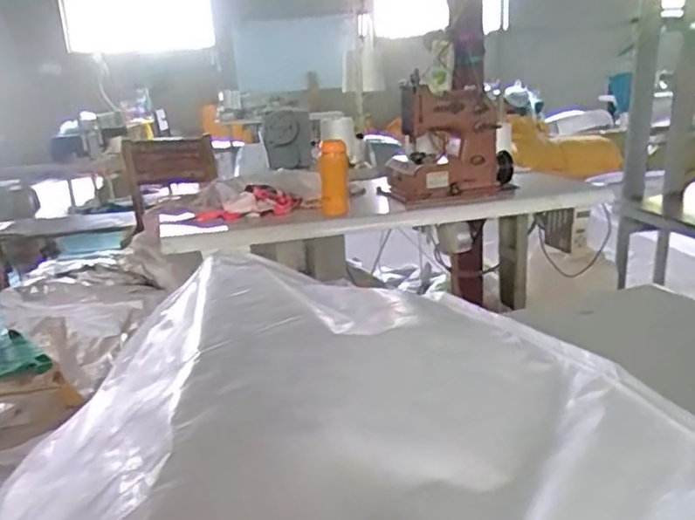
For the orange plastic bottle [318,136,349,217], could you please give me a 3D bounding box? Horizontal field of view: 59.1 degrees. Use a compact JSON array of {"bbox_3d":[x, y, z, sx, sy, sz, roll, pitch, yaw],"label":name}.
[{"bbox_3d":[-0.032,-0.187,1.499,0.069,0.199,0.070,-3,17,1],"label":"orange plastic bottle"}]

